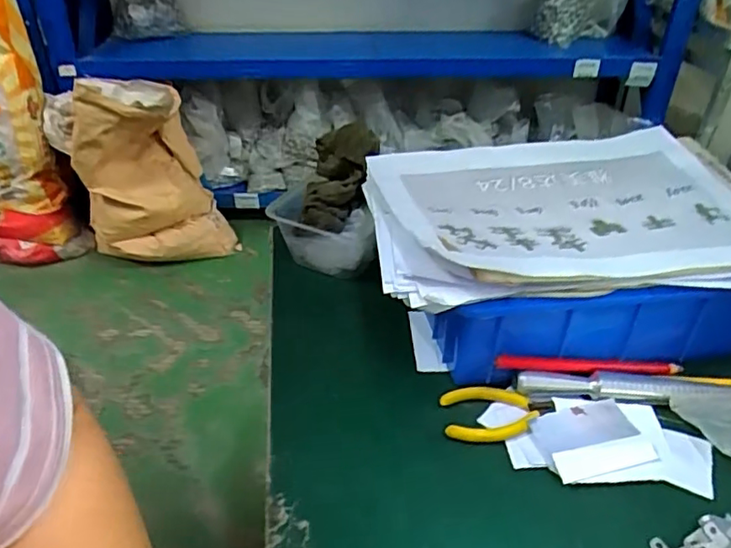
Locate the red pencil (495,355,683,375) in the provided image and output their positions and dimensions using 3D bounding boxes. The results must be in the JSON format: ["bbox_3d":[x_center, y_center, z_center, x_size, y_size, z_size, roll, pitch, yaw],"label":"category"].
[{"bbox_3d":[0.173,0.070,0.444,0.159,0.011,0.014,4,33,-13],"label":"red pencil"}]

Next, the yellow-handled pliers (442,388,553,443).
[{"bbox_3d":[0.094,0.098,0.419,0.077,0.008,0.044,-1,34,-4],"label":"yellow-handled pliers"}]

